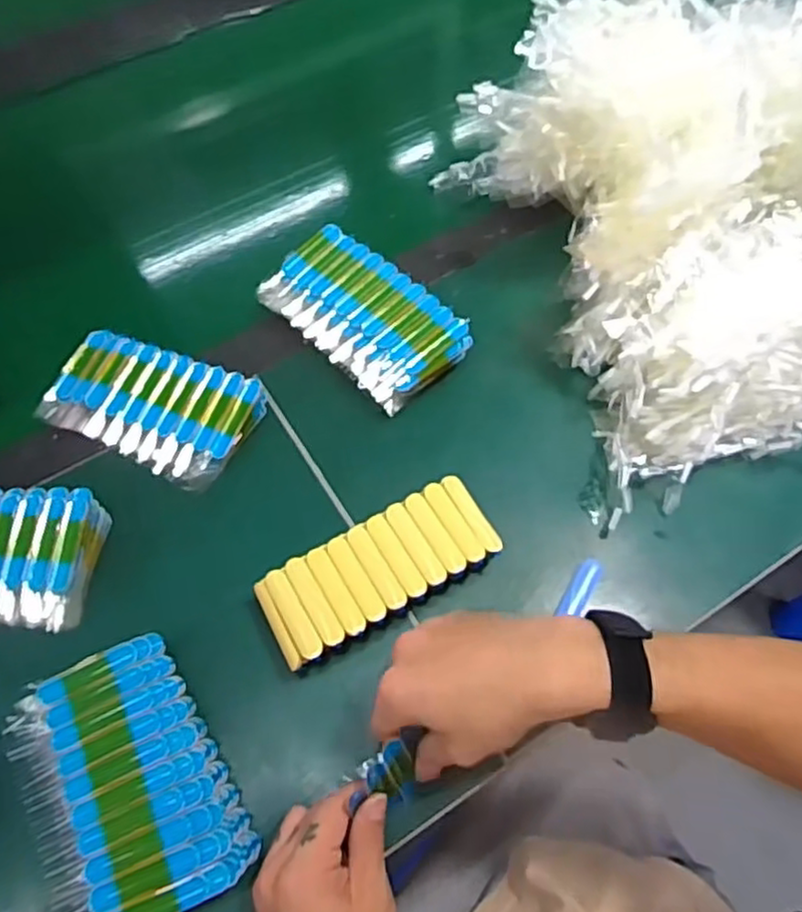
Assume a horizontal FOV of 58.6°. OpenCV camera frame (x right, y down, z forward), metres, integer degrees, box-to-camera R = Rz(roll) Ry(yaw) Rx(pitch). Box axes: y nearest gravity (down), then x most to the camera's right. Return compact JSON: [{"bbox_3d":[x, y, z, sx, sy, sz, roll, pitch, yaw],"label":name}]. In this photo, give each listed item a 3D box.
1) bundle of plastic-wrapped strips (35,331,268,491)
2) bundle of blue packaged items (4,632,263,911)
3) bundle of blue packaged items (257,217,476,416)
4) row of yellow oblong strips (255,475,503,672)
[{"bbox_3d":[-0.193,-0.040,0.548,0.158,0.026,0.090,18,64,10],"label":"bundle of plastic-wrapped strips"},{"bbox_3d":[-0.166,0.199,0.432,0.106,0.038,0.155,-26,65,-12],"label":"bundle of blue packaged items"},{"bbox_3d":[-0.033,-0.111,0.583,0.091,0.050,0.165,-40,68,-19],"label":"bundle of blue packaged items"},{"bbox_3d":[-0.013,0.081,0.494,0.158,0.038,0.066,-28,65,-13],"label":"row of yellow oblong strips"}]

